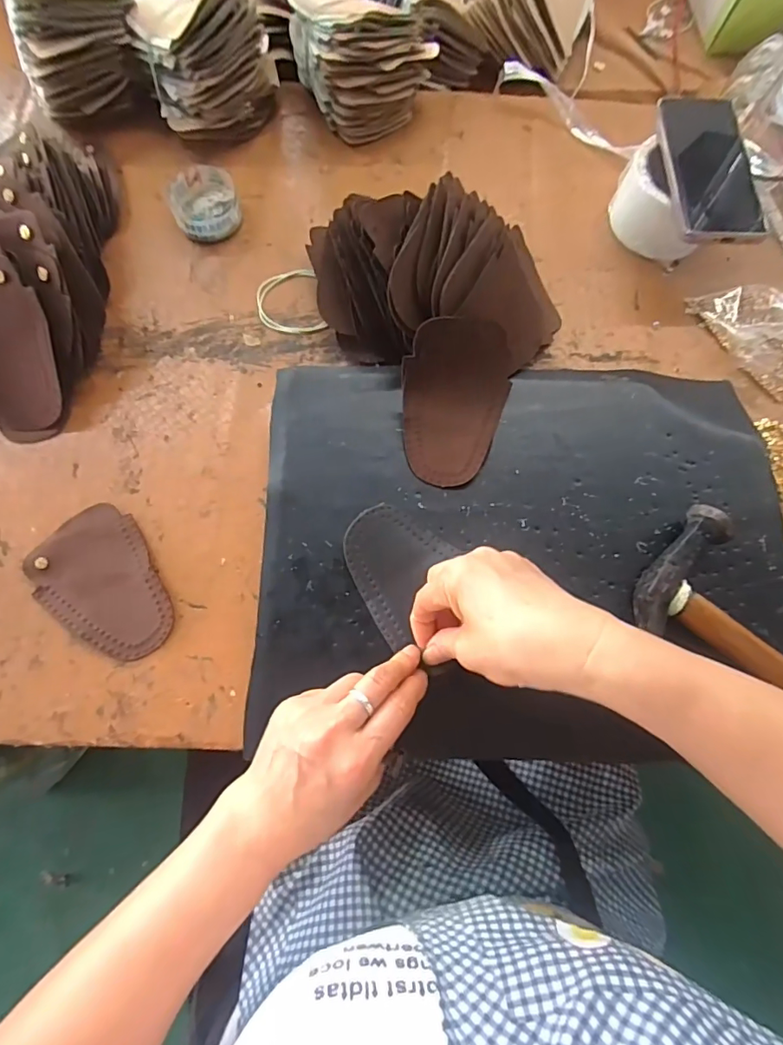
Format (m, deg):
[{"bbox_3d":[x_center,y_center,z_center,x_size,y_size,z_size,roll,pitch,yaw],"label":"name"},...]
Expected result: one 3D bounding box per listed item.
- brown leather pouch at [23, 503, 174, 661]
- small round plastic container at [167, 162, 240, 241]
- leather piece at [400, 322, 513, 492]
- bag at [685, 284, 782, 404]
[{"bbox_3d":[-0.219,0.046,0.381,0.123,0.006,0.085,38,76,9],"label":"brown leather pouch"},{"bbox_3d":[-0.181,-0.311,0.480,0.061,0.025,0.073,-20,75,-7],"label":"small round plastic container"},{"bbox_3d":[0.051,-0.097,0.387,0.084,0.052,0.123,9,74,1],"label":"leather piece"},{"bbox_3d":[0.368,-0.180,0.454,0.106,0.027,0.139,-28,77,-9],"label":"bag"}]

